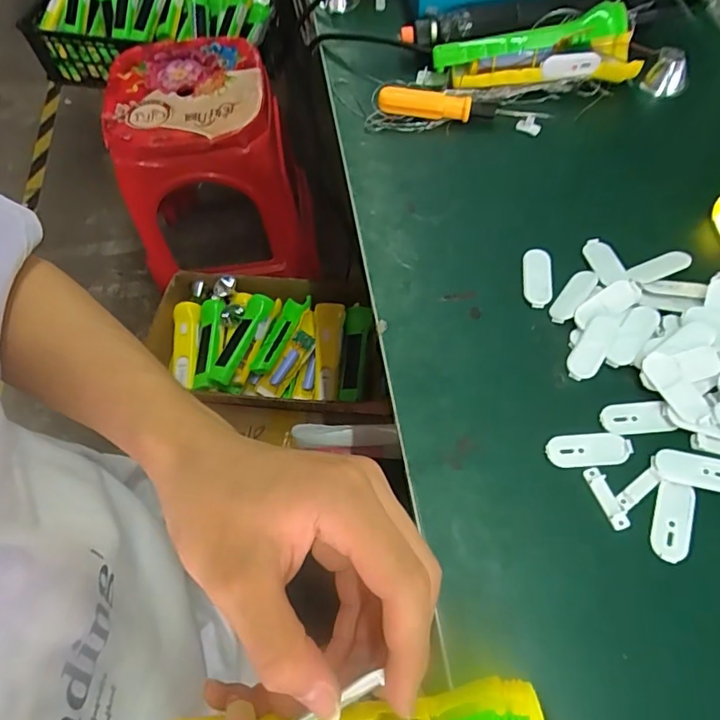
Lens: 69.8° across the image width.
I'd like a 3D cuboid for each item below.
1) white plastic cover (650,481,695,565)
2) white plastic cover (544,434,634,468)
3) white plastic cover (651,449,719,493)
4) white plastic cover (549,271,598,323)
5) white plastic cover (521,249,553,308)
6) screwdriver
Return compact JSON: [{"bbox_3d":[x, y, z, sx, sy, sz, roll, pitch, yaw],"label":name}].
[{"bbox_3d":[0.178,0.092,0.293,0.021,0.004,0.044,19,64,13],"label":"white plastic cover"},{"bbox_3d":[0.141,0.055,0.316,0.050,0.004,0.020,-4,61,1],"label":"white plastic cover"},{"bbox_3d":[0.200,0.065,0.305,0.049,0.004,0.021,13,63,10],"label":"white plastic cover"},{"bbox_3d":[0.151,-0.045,0.367,0.046,0.006,0.023,-43,50,-14],"label":"white plastic cover"},{"bbox_3d":[0.129,-0.060,0.373,0.021,0.006,0.049,6,62,6],"label":"white plastic cover"},{"bbox_3d":[0.089,-0.222,0.450,0.146,0.019,0.019,8,62,7],"label":"screwdriver"}]

